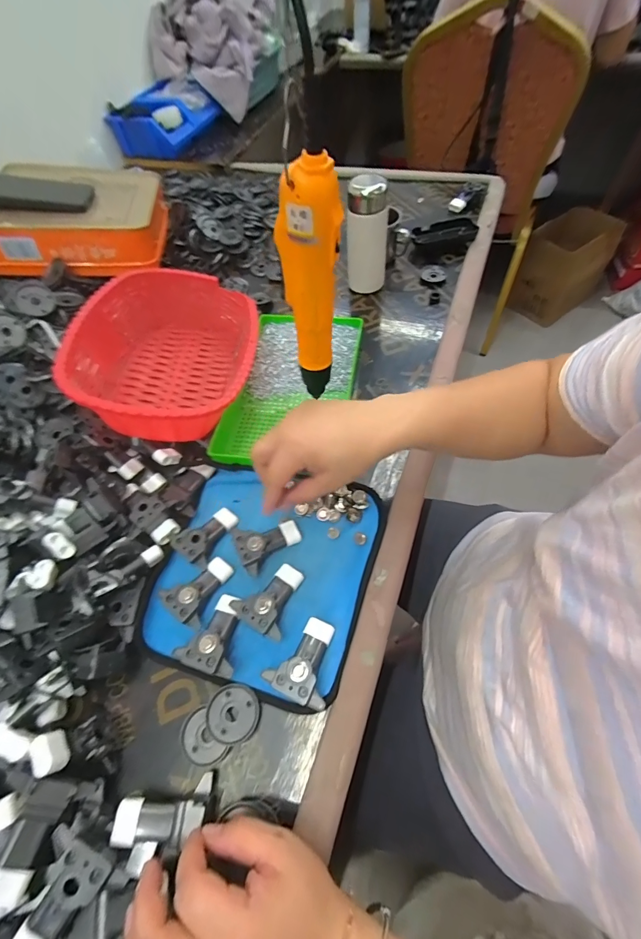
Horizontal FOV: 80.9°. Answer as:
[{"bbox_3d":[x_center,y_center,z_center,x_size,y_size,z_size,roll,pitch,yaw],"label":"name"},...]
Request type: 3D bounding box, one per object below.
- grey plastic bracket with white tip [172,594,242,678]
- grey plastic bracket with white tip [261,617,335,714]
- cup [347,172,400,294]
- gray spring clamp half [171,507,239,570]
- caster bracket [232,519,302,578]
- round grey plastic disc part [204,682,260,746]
[{"bbox_3d":[-0.095,0.146,0.340,0.053,0.019,0.064,13,60,11],"label":"grey plastic bracket with white tip"},{"bbox_3d":[-0.011,0.163,0.326,0.052,0.024,0.065,21,62,16],"label":"grey plastic bracket with white tip"},{"bbox_3d":[0.072,-0.337,0.550,0.057,0.144,0.048,15,61,12],"label":"cup"},{"bbox_3d":[-0.116,0.067,0.390,0.041,0.012,0.065,31,53,20],"label":"gray spring clamp half"},{"bbox_3d":[-0.051,0.074,0.381,0.061,0.020,0.050,-23,60,-10],"label":"caster bracket"},{"bbox_3d":[-0.074,0.204,0.316,0.043,0.011,0.041,-2,59,3],"label":"round grey plastic disc part"}]

